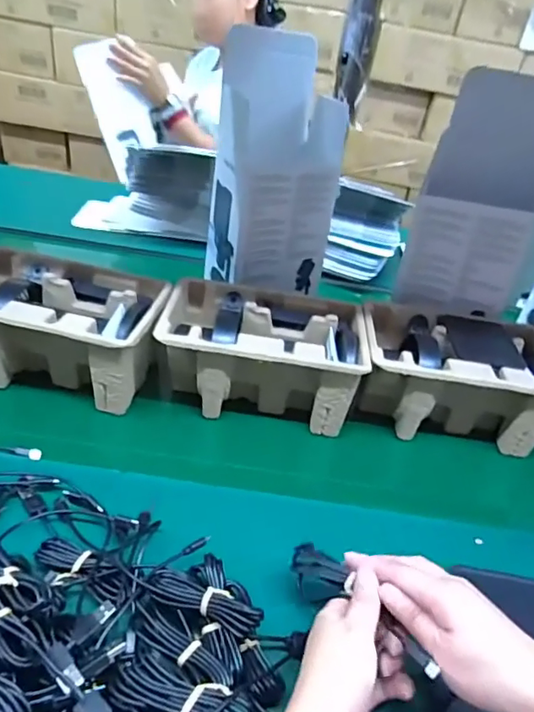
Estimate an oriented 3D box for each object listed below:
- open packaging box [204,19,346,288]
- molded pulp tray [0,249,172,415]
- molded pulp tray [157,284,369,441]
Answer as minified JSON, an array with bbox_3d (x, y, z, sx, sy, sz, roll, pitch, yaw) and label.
[{"bbox_3d":[0.014,-0.261,0.750,0.172,0.311,0.128,-14,36,-27],"label":"open packaging box"},{"bbox_3d":[-0.233,-0.030,0.600,0.225,0.115,0.146,6,31,2],"label":"molded pulp tray"},{"bbox_3d":[-0.002,0.000,0.612,0.219,0.113,0.140,6,31,1],"label":"molded pulp tray"}]

